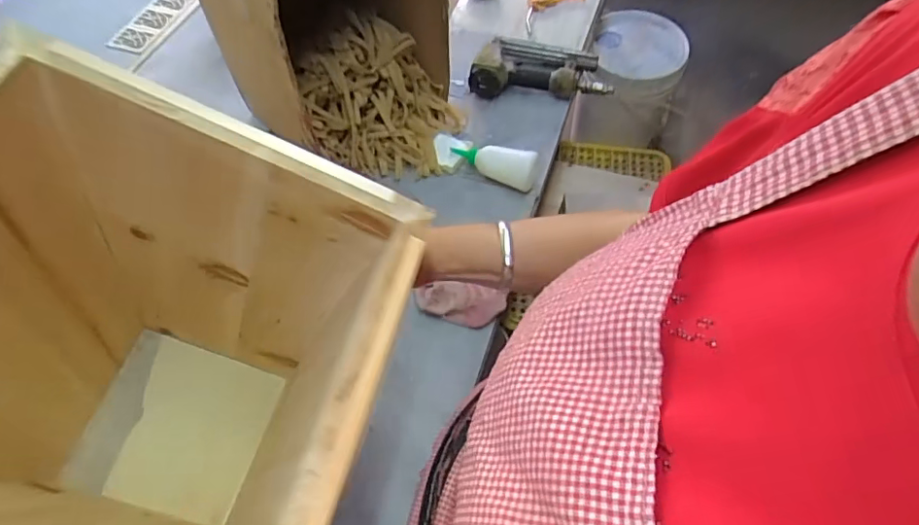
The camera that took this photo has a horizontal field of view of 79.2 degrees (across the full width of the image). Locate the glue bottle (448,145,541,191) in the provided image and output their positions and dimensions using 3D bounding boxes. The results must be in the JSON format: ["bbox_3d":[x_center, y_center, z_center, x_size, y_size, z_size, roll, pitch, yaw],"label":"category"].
[{"bbox_3d":[0.057,-0.173,0.930,0.152,0.047,0.051,27,61,17],"label":"glue bottle"}]

